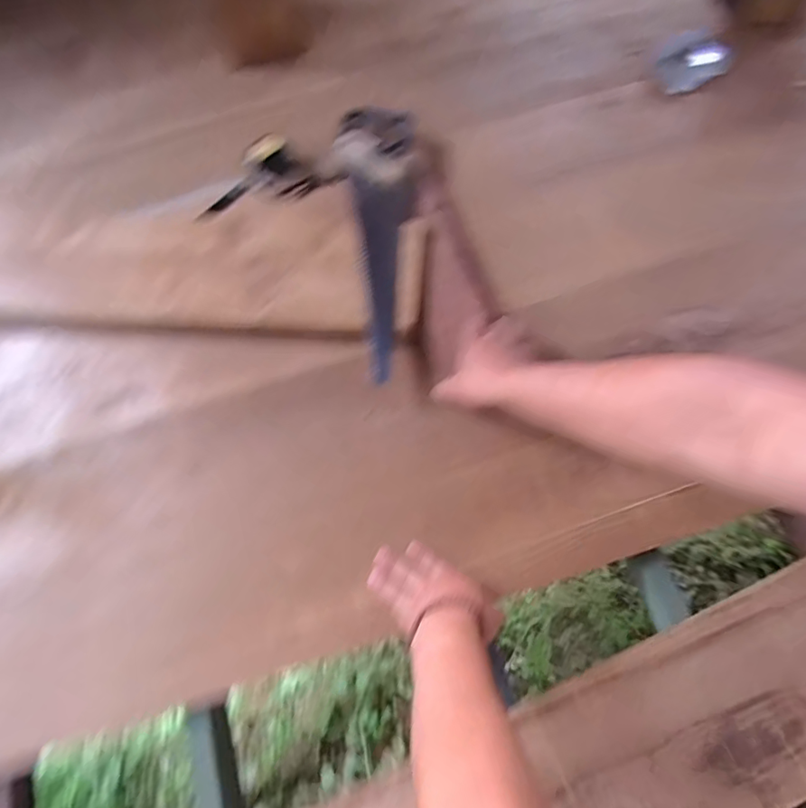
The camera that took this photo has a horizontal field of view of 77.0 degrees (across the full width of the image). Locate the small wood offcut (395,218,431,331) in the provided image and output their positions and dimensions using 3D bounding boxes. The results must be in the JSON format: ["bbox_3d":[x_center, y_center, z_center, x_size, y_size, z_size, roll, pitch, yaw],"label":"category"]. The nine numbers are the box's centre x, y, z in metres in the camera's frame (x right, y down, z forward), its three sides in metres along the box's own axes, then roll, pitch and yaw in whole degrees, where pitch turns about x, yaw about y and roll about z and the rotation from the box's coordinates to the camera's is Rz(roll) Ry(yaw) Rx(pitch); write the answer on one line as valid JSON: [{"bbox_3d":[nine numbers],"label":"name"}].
[{"bbox_3d":[0.010,-0.183,0.701,0.039,0.016,0.174,4,69,4],"label":"small wood offcut"}]

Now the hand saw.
[{"bbox_3d":[-0.047,-0.247,0.723,0.114,0.051,0.452,-2,68,2],"label":"hand saw"}]

